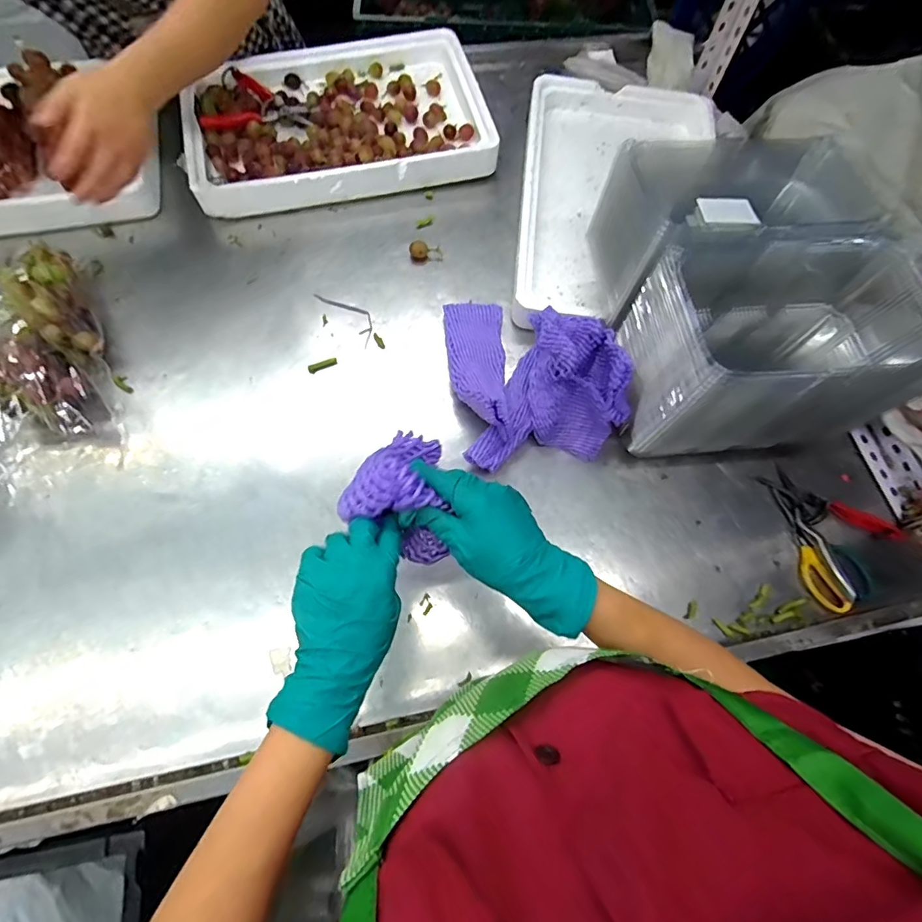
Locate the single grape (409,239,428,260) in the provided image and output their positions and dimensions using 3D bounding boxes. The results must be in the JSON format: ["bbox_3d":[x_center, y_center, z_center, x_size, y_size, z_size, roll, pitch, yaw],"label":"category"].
[{"bbox_3d":[-0.062,-0.311,0.702,0.026,0.025,0.021,1,68,-3],"label":"single grape"}]

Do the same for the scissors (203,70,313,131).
[{"bbox_3d":[-0.328,-0.593,0.781,0.165,0.013,0.130,3,68,-2],"label":"scissors"}]

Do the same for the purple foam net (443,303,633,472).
[{"bbox_3d":[0.080,-0.129,0.576,0.180,0.136,0.247,-8,69,-6],"label":"purple foam net"}]

